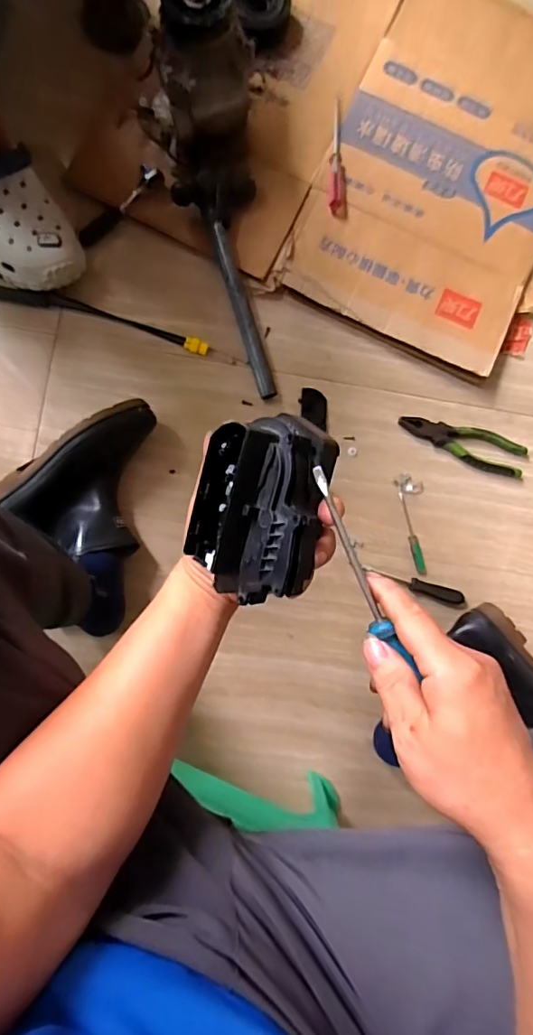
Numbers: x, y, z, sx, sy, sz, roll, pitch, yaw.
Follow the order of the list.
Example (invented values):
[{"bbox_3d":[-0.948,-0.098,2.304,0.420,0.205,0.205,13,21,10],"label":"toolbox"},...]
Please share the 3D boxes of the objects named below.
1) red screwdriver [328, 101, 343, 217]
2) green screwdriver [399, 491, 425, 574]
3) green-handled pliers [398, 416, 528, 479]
[{"bbox_3d":[0.107,-0.559,0.781,0.023,0.015,0.195,2,86,-5],"label":"red screwdriver"},{"bbox_3d":[0.218,0.023,0.763,0.017,0.011,0.124,-11,87,-6],"label":"green screwdriver"},{"bbox_3d":[0.300,-0.114,0.777,0.200,0.017,0.055,20,84,-3],"label":"green-handled pliers"}]

